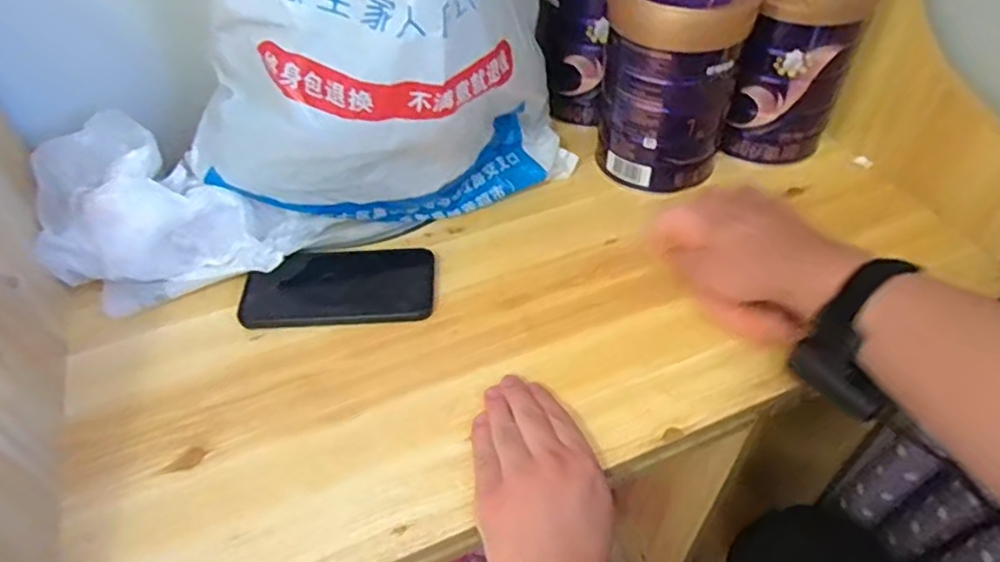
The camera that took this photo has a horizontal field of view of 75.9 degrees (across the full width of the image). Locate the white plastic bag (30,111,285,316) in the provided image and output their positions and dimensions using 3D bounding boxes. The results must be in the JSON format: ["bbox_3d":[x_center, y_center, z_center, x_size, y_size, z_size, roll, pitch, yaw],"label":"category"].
[{"bbox_3d":[-0.316,-0.051,0.567,0.204,0.094,0.140,26,58,22],"label":"white plastic bag"}]

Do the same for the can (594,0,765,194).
[{"bbox_3d":[0.171,-0.202,0.635,0.121,0.185,0.143,20,56,18],"label":"can"}]

